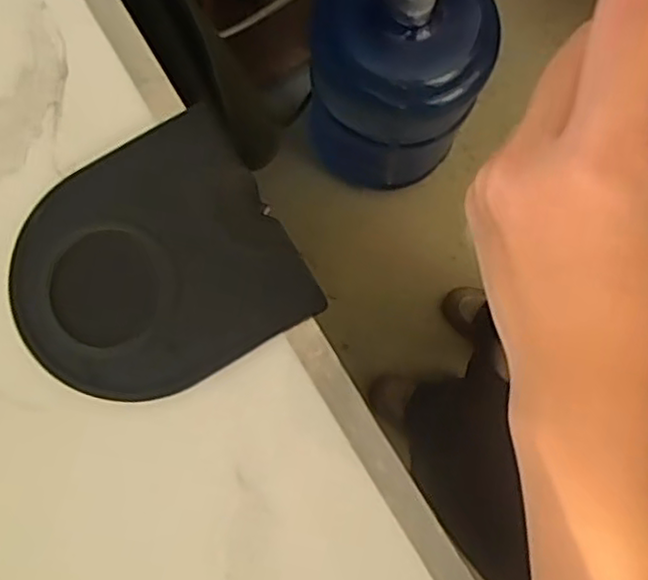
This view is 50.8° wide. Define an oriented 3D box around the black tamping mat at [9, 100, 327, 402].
[{"bbox_3d":[-0.089,-0.011,0.351,0.136,0.011,0.123,-31,82,-6],"label":"black tamping mat"}]

